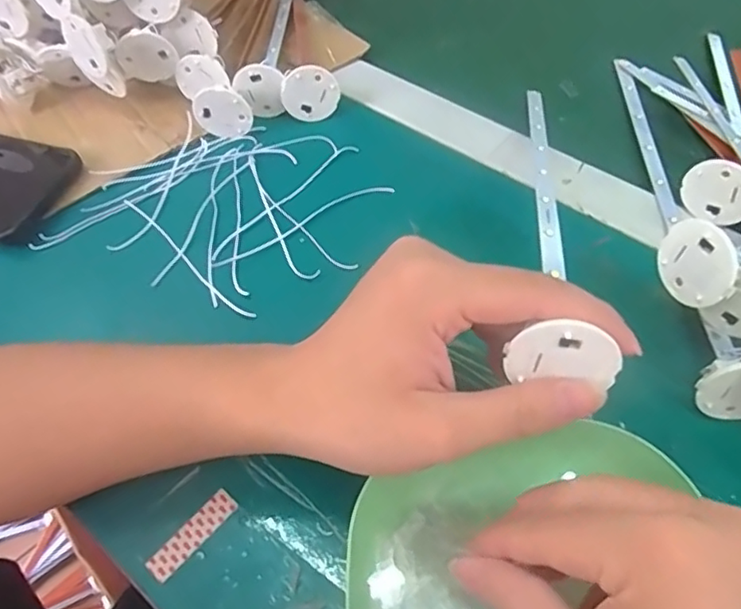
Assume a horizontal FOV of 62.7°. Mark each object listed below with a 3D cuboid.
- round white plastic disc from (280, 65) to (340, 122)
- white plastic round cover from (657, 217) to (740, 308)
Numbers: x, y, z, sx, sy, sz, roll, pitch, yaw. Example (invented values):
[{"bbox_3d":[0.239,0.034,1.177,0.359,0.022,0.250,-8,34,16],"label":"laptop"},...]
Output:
[{"bbox_3d":[-0.040,-0.140,0.405,0.037,0.037,0.007,-10,55,-5],"label":"round white plastic disc"},{"bbox_3d":[0.146,-0.019,0.273,0.004,0.036,0.038,-11,97,-25],"label":"white plastic round cover"}]

